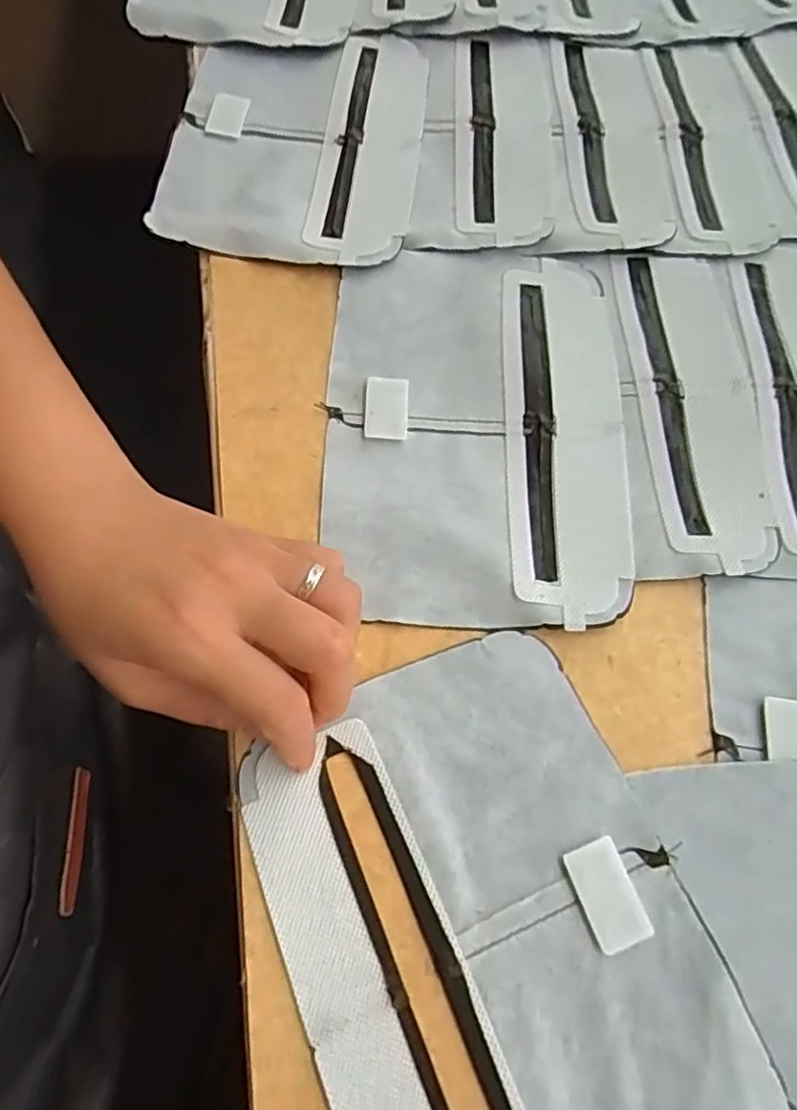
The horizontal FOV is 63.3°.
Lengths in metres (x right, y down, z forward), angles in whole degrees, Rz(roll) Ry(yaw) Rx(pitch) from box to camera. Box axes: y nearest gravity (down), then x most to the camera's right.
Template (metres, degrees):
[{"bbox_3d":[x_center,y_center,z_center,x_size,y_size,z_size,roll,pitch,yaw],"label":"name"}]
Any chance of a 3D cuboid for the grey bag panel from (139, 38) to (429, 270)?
[{"bbox_3d":[-0.053,-0.229,0.351,0.129,0.010,0.179,6,67,0],"label":"grey bag panel"}]

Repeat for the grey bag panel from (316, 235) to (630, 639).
[{"bbox_3d":[0.034,-0.062,0.288,0.126,0.005,0.186,2,68,-2],"label":"grey bag panel"}]

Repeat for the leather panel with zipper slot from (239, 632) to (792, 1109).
[{"bbox_3d":[0.033,0.130,0.213,0.129,0.007,0.191,-20,70,-11],"label":"leather panel with zipper slot"}]

